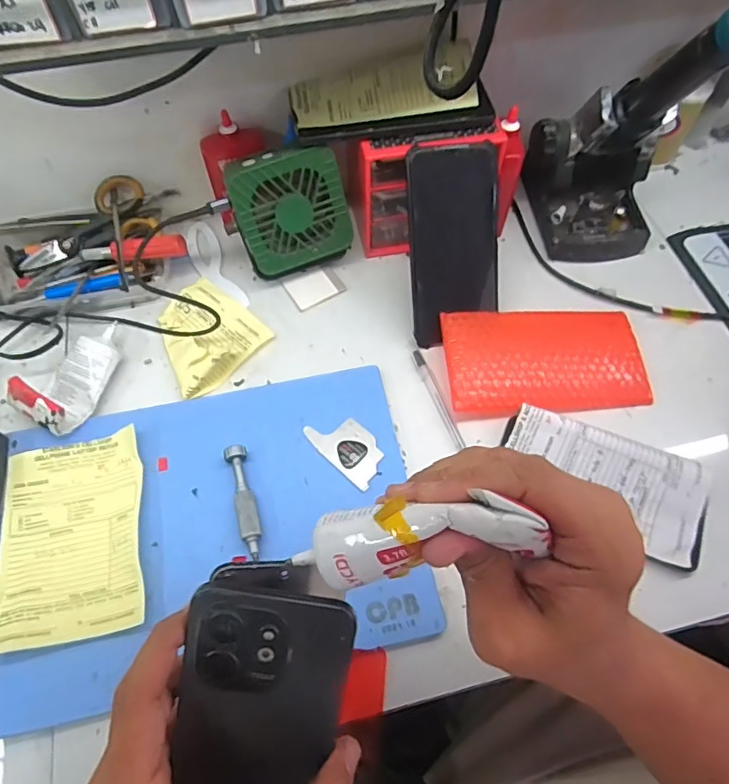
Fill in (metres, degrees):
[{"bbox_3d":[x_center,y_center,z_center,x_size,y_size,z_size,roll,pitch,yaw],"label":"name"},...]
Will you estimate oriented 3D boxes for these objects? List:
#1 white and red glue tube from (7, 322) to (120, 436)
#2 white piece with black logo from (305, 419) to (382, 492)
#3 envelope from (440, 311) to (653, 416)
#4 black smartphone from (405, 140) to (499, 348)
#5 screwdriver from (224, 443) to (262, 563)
[{"bbox_3d":[-0.241,-0.014,0.447,0.056,0.032,0.099,31,63,16],"label":"white and red glue tube"},{"bbox_3d":[-0.013,0.044,0.432,0.069,0.004,0.041,39,71,22],"label":"white piece with black logo"},{"bbox_3d":[0.159,-0.029,0.462,0.174,0.033,0.093,-7,59,-5],"label":"envelope"},{"bbox_3d":[0.078,-0.127,0.457,0.077,0.162,0.008,-6,16,-7],"label":"black smartphone"},{"bbox_3d":[-0.091,0.083,0.401,0.017,0.016,0.088,-13,60,-9],"label":"screwdriver"}]

